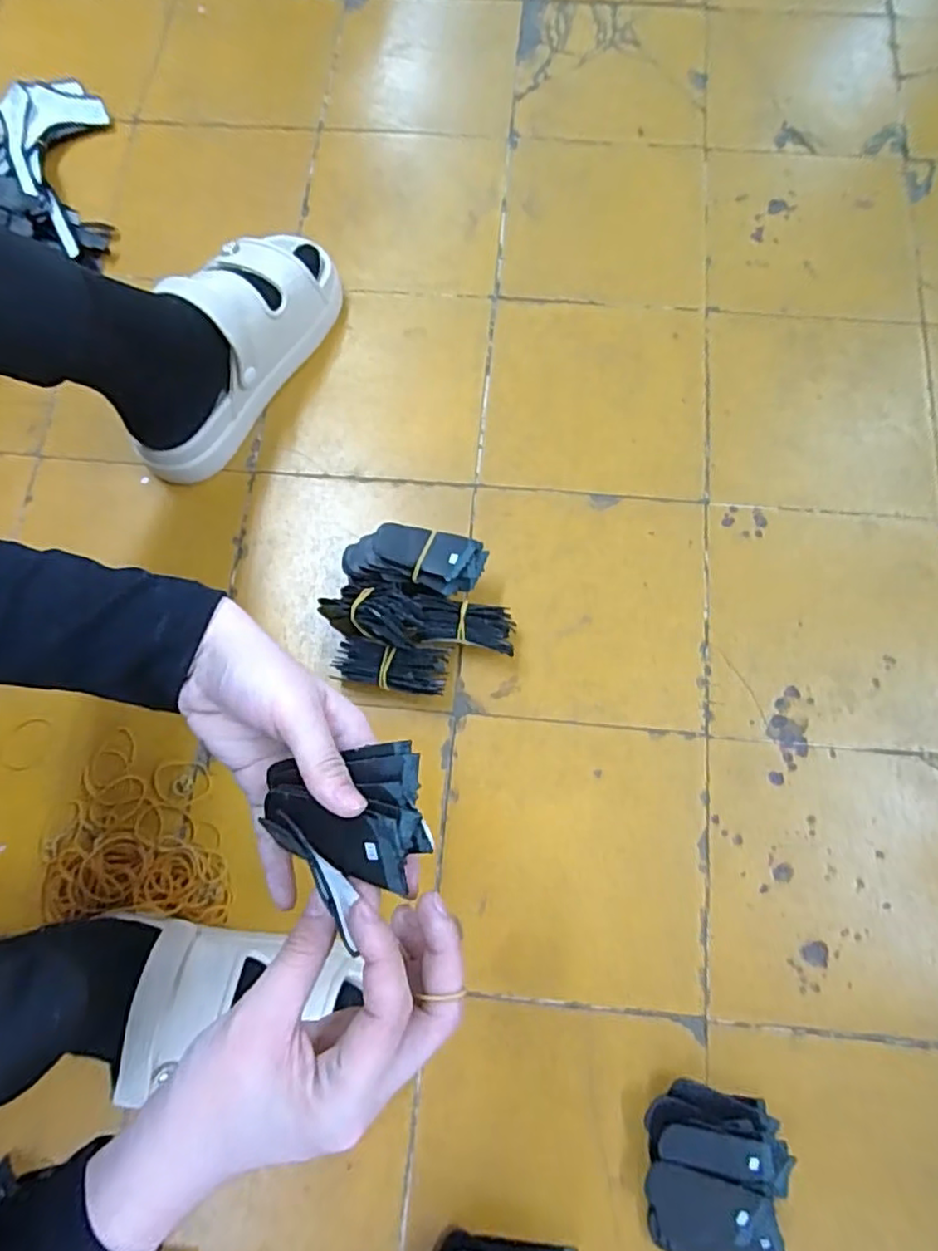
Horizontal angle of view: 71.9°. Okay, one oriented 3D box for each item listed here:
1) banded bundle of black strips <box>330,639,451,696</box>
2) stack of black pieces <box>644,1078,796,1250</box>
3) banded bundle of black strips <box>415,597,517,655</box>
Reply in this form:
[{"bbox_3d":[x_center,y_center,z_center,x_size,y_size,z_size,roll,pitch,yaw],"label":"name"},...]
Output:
[{"bbox_3d":[-0.061,0.034,0.516,0.086,0.041,0.040,9,76,4],"label":"banded bundle of black strips"},{"bbox_3d":[0.164,0.366,0.432,0.089,0.024,0.100,4,76,3],"label":"stack of black pieces"},{"bbox_3d":[-0.003,0.002,0.519,0.077,0.039,0.032,7,76,3],"label":"banded bundle of black strips"}]

